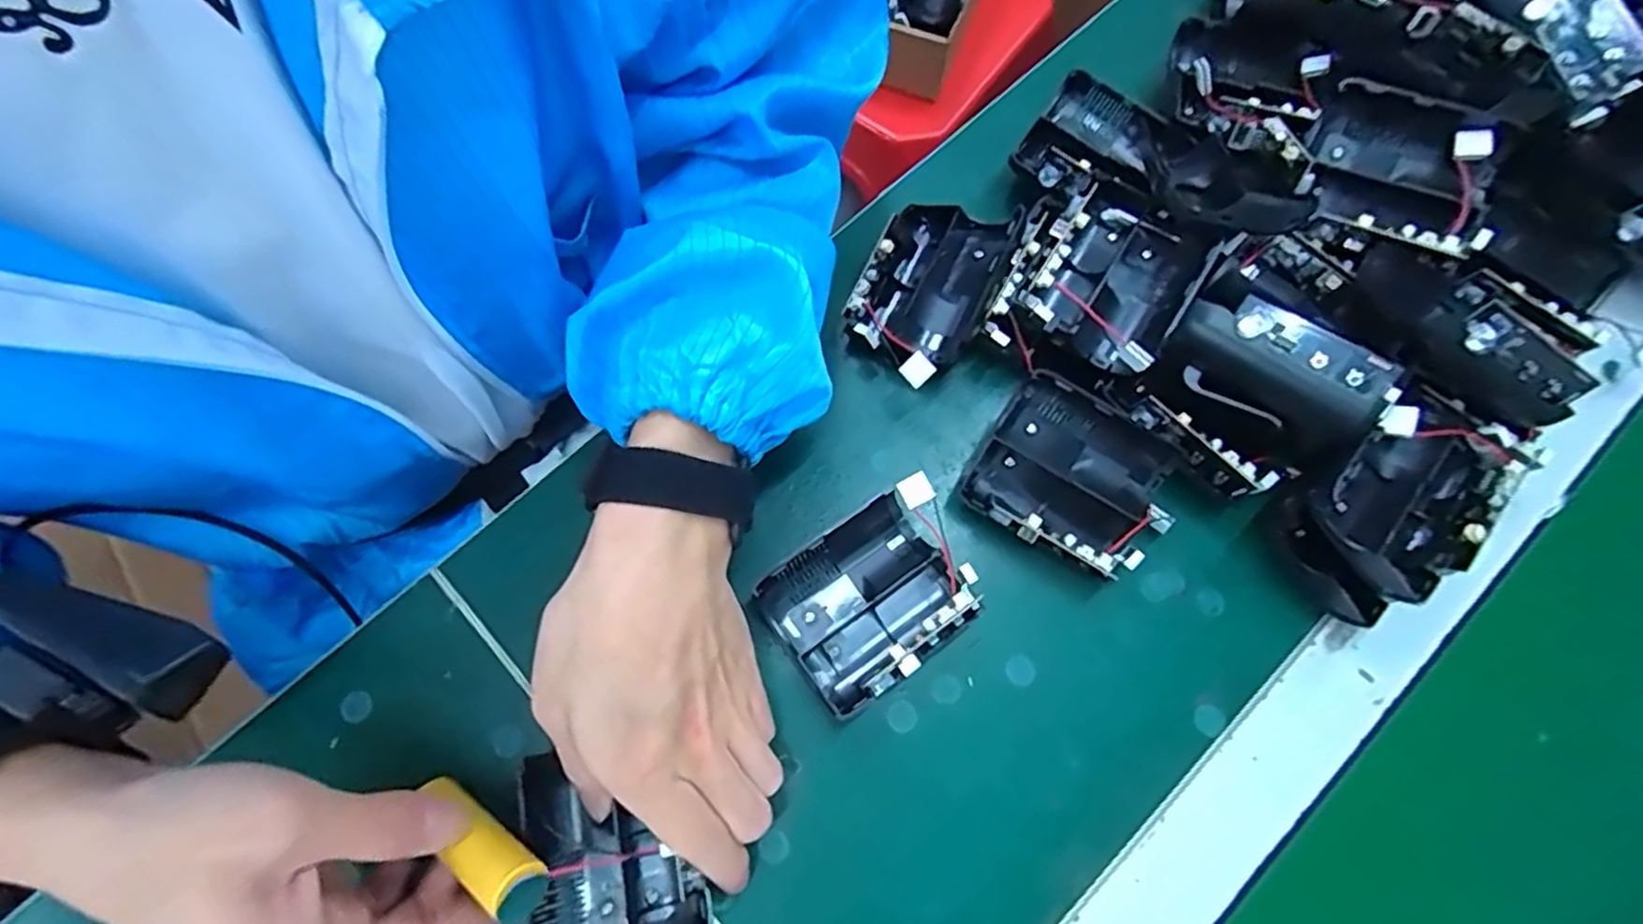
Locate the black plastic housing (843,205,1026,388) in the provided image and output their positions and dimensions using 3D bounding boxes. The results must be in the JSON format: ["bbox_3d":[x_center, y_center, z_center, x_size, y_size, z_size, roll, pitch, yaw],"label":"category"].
[{"bbox_3d":[0.049,-0.082,0.357,0.061,0.036,0.094,26,76,8],"label":"black plastic housing"}]

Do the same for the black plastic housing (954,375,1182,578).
[{"bbox_3d":[0.113,0.009,0.325,0.082,0.043,0.063,31,77,8],"label":"black plastic housing"}]

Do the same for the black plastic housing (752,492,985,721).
[{"bbox_3d":[0.019,0.061,0.316,0.076,0.037,0.068,-37,76,-9],"label":"black plastic housing"}]

